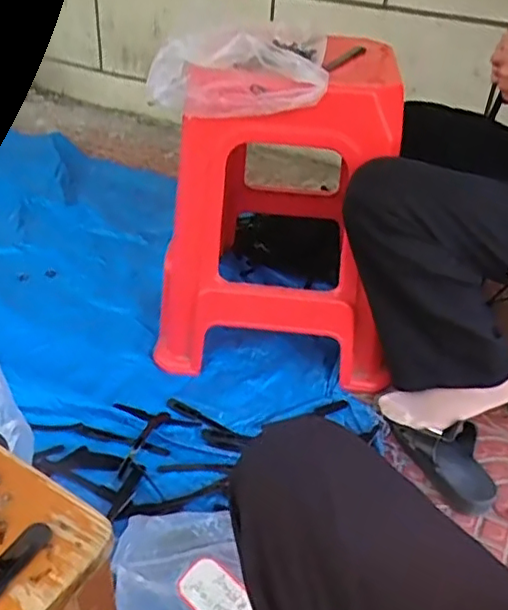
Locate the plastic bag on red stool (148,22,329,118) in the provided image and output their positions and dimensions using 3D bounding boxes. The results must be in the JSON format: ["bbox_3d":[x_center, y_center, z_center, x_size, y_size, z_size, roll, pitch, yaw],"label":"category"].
[{"bbox_3d":[-0.024,-0.319,0.848,0.247,0.101,0.071,9,36,7],"label":"plastic bag on red stool"}]

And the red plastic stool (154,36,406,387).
[{"bbox_3d":[0.062,-0.175,1.066,0.379,0.510,0.379,9,35,7],"label":"red plastic stool"}]

